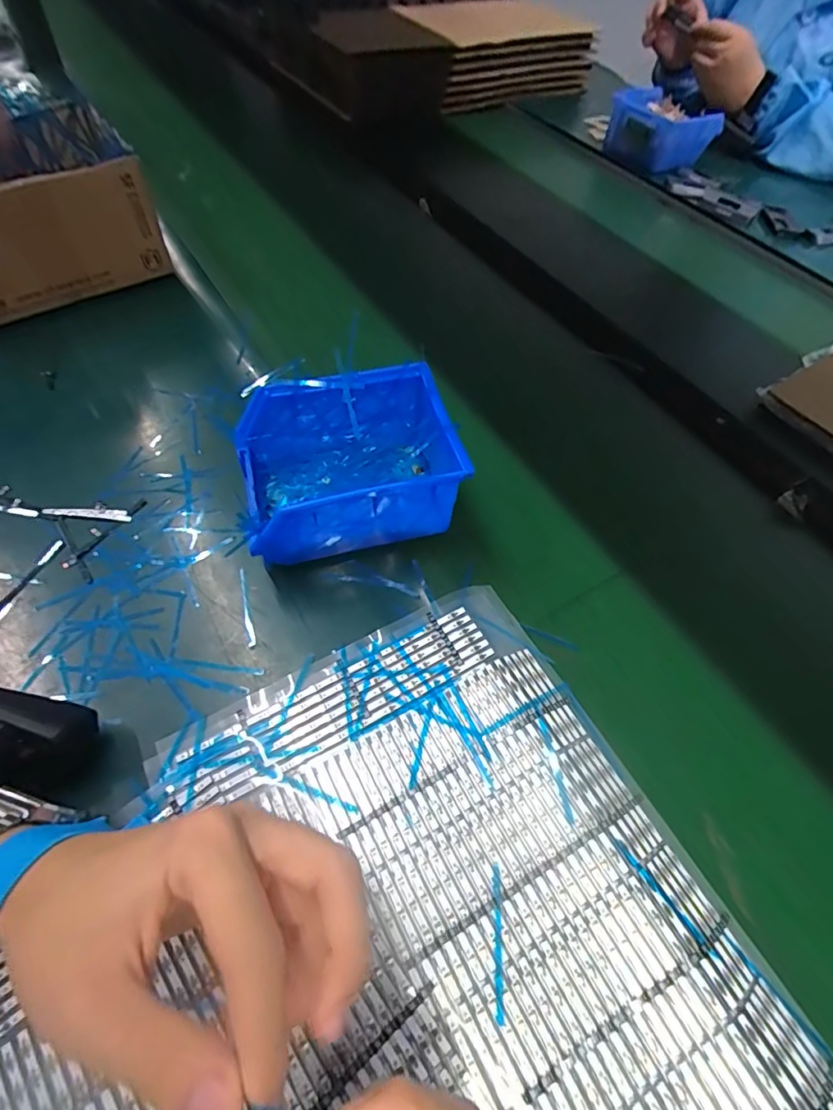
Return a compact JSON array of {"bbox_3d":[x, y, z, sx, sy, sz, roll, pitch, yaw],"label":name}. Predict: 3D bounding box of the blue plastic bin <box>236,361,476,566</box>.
[{"bbox_3d":[-0.048,-0.057,0.366,0.136,0.080,0.107,-12,58,-12],"label":"blue plastic bin"}]

